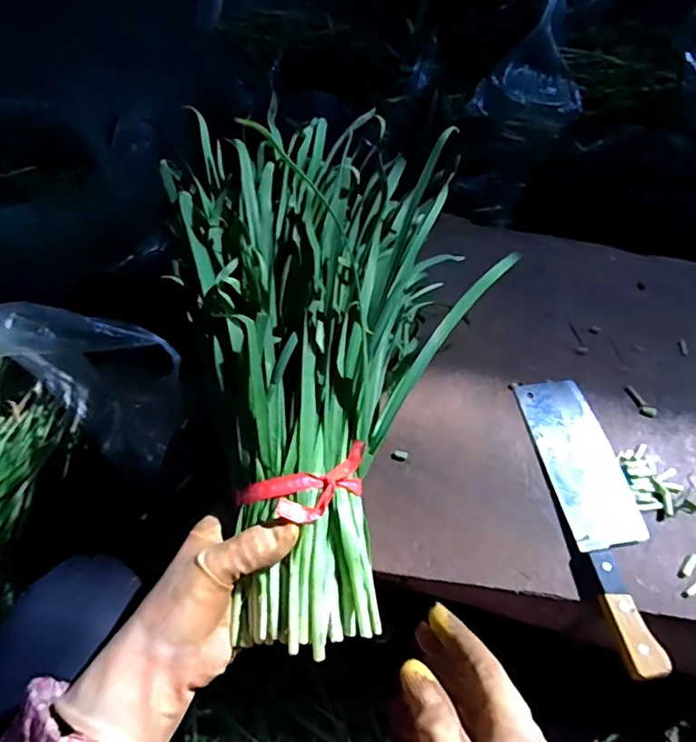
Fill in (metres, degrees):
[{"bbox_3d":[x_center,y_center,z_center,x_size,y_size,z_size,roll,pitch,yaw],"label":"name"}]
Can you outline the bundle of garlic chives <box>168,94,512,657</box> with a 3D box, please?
[{"bbox_3d":[-0.027,-0.021,0.388,0.220,0.104,0.400,-1,70,-3],"label":"bundle of garlic chives"}]

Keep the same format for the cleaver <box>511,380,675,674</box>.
[{"bbox_3d":[0.232,0.121,0.484,0.069,0.014,0.269,-6,57,-6],"label":"cleaver"}]

